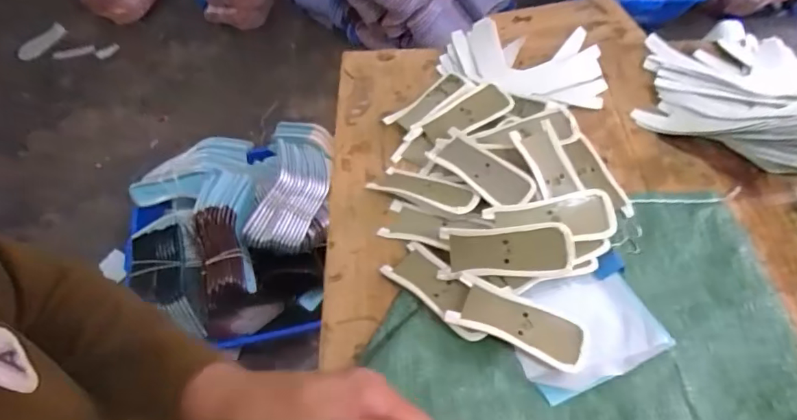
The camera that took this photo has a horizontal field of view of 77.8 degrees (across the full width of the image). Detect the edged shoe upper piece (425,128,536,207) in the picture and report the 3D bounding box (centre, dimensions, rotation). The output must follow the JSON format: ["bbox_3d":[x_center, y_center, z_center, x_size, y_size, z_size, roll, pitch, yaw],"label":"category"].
[{"bbox_3d":[0.088,-0.042,0.523,0.053,0.018,0.123,-34,60,-21],"label":"edged shoe upper piece"}]

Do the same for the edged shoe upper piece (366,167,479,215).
[{"bbox_3d":[0.029,-0.022,0.529,0.115,0.030,0.040,22,58,16],"label":"edged shoe upper piece"}]

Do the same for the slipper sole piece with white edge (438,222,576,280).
[{"bbox_3d":[0.098,0.038,0.455,0.119,0.007,0.046,-3,85,17],"label":"slipper sole piece with white edge"}]

